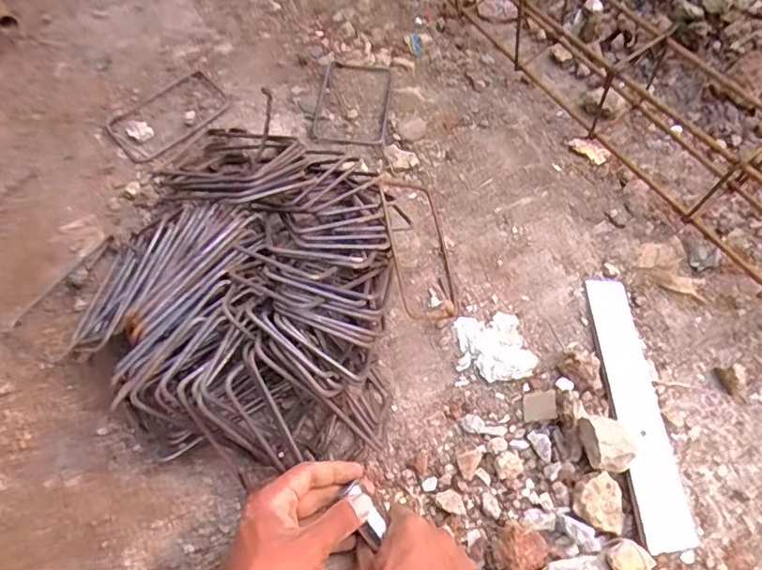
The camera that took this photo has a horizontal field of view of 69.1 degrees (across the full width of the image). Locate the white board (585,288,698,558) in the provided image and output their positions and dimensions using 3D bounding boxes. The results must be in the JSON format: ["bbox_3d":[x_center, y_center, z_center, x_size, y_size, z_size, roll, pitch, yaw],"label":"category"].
[{"bbox_3d":[0.250,0.113,0.545,0.052,0.007,0.267,6,59,-13],"label":"white board"}]

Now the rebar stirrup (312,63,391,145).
[{"bbox_3d":[-0.037,-0.245,0.735,0.090,0.017,0.153,4,61,6],"label":"rebar stirrup"}]

